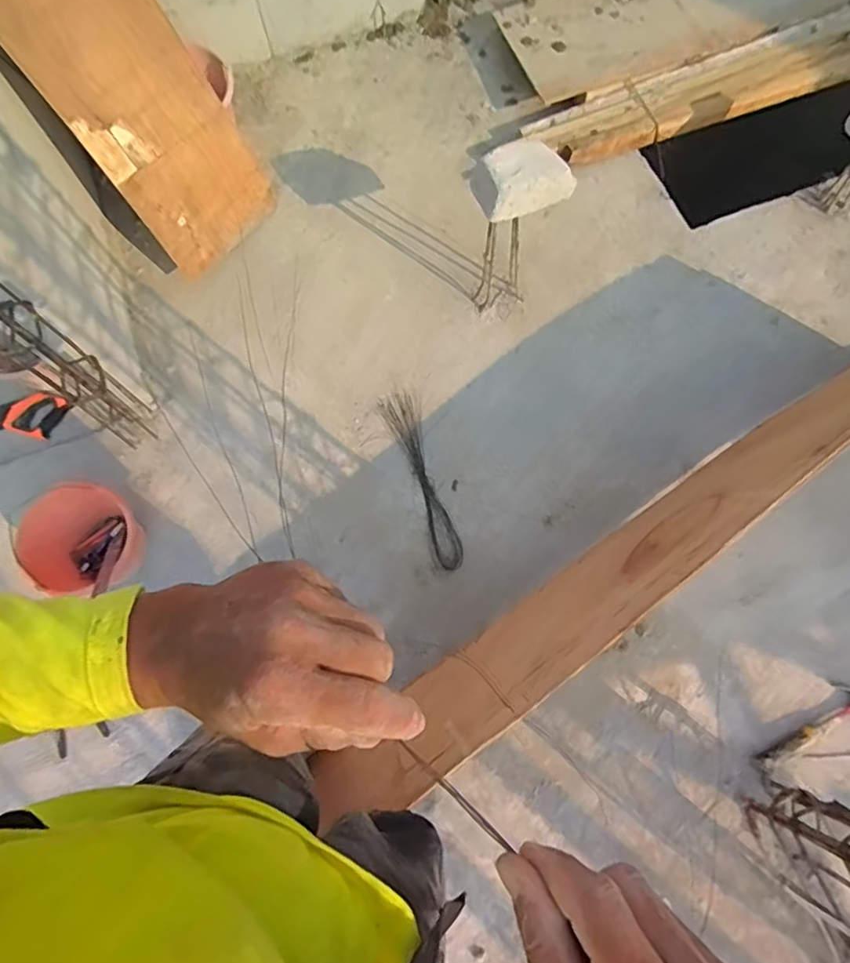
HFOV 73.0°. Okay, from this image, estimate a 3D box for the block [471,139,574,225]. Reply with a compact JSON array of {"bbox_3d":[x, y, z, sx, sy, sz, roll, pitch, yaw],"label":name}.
[{"bbox_3d":[0.189,-0.591,1.108,0.201,0.097,0.103,-17,73,-2],"label":"block"}]

